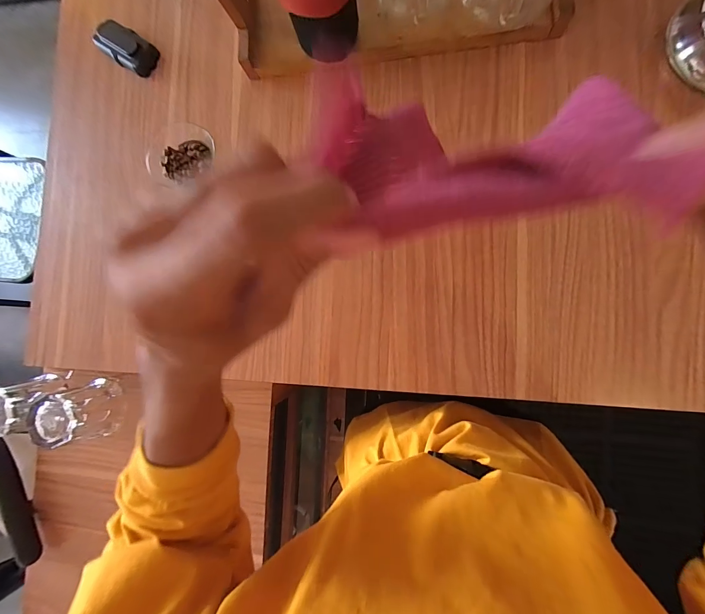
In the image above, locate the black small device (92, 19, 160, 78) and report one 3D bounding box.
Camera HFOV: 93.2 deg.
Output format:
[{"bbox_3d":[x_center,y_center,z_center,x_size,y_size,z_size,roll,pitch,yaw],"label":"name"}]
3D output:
[{"bbox_3d":[-0.350,-0.402,0.515,0.084,0.029,0.049,34,92,8],"label":"black small device"}]

